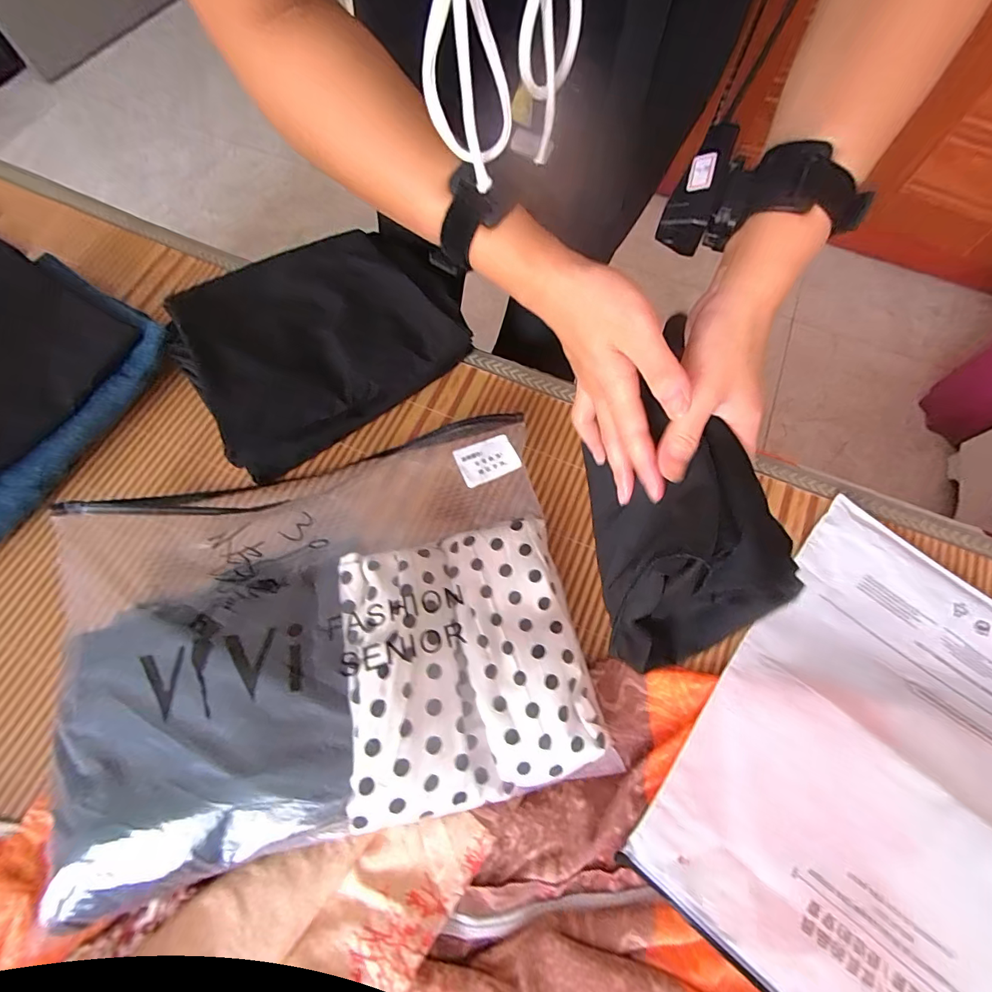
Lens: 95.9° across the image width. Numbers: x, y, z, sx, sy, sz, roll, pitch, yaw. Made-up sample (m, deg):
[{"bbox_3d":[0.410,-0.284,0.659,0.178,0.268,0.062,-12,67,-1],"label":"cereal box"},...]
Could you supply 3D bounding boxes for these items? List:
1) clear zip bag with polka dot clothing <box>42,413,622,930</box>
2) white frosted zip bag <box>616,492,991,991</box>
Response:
[{"bbox_3d":[-0.148,0.105,0.392,0.425,0.068,0.336,-11,66,-7],"label":"clear zip bag with polka dot clothing"},{"bbox_3d":[0.360,0.240,0.374,0.337,0.033,0.406,37,69,14],"label":"white frosted zip bag"}]

